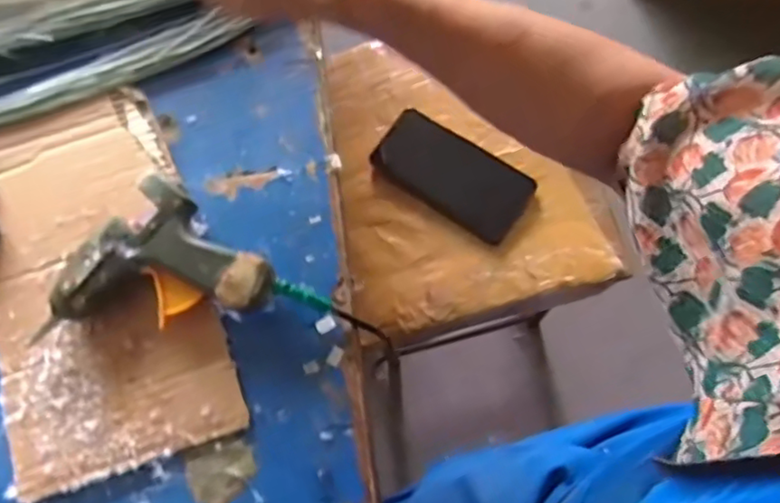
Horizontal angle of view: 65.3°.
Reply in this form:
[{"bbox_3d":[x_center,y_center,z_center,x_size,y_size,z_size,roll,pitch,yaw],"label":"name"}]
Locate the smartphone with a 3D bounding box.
[{"bbox_3d":[0.065,-0.083,0.651,0.169,0.007,0.076,35,92,13],"label":"smartphone"}]

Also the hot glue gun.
[{"bbox_3d":[-0.149,0.032,0.394,0.115,0.036,0.129,34,77,10],"label":"hot glue gun"}]

